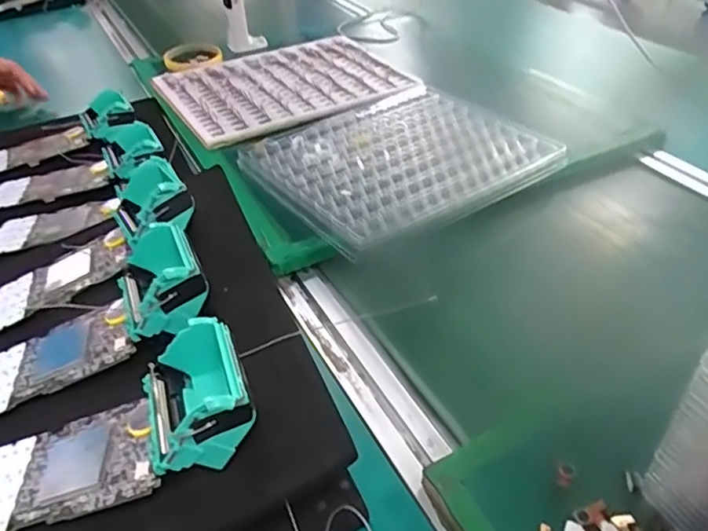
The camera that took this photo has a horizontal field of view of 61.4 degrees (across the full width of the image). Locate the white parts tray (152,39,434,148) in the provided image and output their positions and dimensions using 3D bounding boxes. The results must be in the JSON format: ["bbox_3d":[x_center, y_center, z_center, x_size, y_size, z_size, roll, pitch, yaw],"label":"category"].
[{"bbox_3d":[-0.100,-0.260,0.862,0.320,0.018,0.296,-17,44,-17],"label":"white parts tray"}]

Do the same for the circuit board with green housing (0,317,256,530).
[{"bbox_3d":[-0.143,0.103,0.351,0.199,0.045,0.077,-27,37,13],"label":"circuit board with green housing"}]

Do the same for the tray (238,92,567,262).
[{"bbox_3d":[0.047,-0.121,0.656,0.293,0.020,0.229,-25,43,-25],"label":"tray"}]

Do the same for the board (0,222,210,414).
[{"bbox_3d":[-0.183,0.040,0.417,0.189,0.033,0.078,-32,39,9],"label":"board"}]

